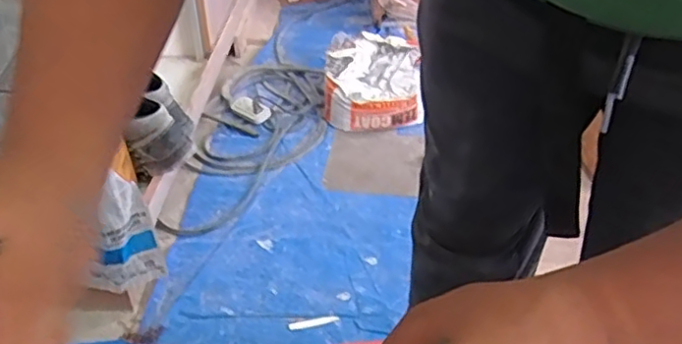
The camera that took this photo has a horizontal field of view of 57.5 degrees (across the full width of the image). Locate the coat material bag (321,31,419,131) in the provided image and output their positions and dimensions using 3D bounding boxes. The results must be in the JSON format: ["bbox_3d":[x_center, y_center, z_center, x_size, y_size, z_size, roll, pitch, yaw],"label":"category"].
[{"bbox_3d":[0.087,-0.255,1.710,0.259,0.162,0.274,1,36,0],"label":"coat material bag"}]

